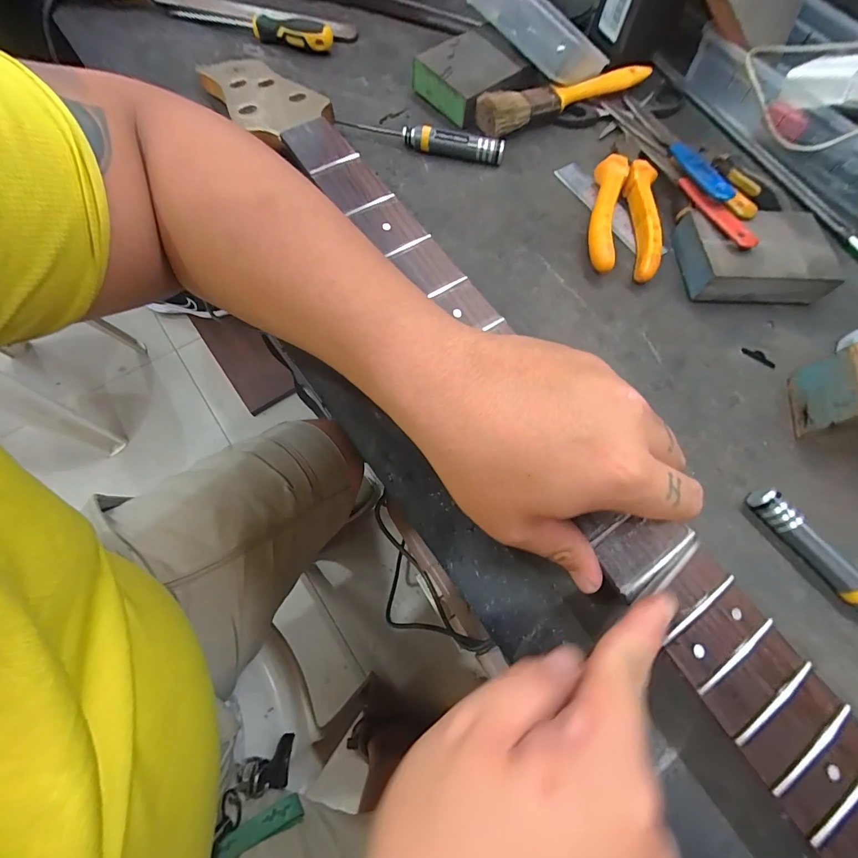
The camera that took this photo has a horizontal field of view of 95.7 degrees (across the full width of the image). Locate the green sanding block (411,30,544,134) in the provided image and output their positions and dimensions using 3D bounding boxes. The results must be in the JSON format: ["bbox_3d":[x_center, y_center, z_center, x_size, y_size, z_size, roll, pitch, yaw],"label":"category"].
[{"bbox_3d":[0.041,-0.323,0.359,0.085,0.026,0.083,-33,75,-14],"label":"green sanding block"}]

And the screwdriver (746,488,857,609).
[{"bbox_3d":[0.248,0.094,0.225,0.015,0.017,0.141,-37,76,-15],"label":"screwdriver"}]

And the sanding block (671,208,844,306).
[{"bbox_3d":[0.250,-0.136,0.300,0.100,0.025,0.071,1,70,-3],"label":"sanding block"}]

